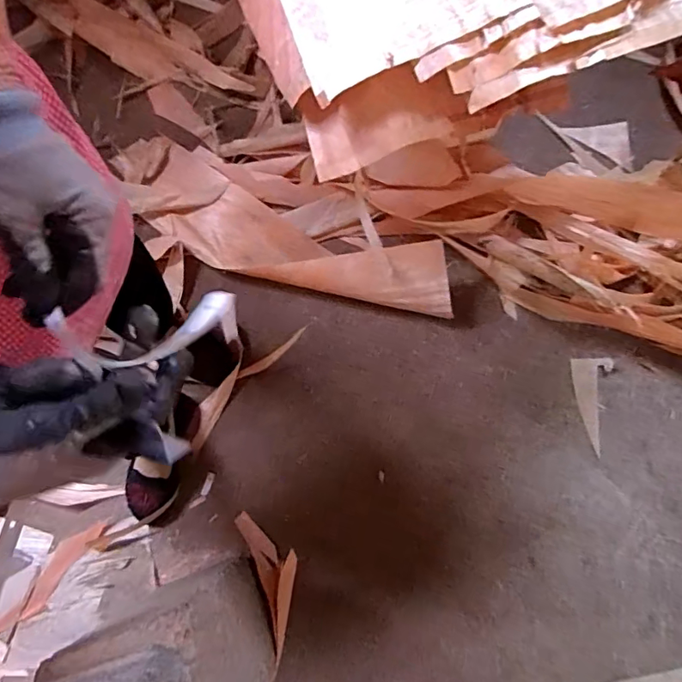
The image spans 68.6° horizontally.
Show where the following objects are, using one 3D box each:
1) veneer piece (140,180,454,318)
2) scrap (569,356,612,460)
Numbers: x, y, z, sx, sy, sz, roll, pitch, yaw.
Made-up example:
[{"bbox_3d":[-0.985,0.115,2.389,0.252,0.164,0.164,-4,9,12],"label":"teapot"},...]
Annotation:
[{"bbox_3d":[-0.085,-0.199,1.006,0.643,0.111,0.163,15,80,4],"label":"veneer piece"},{"bbox_3d":[0.502,0.125,0.985,0.078,0.004,0.180,-1,80,1],"label":"scrap"}]

